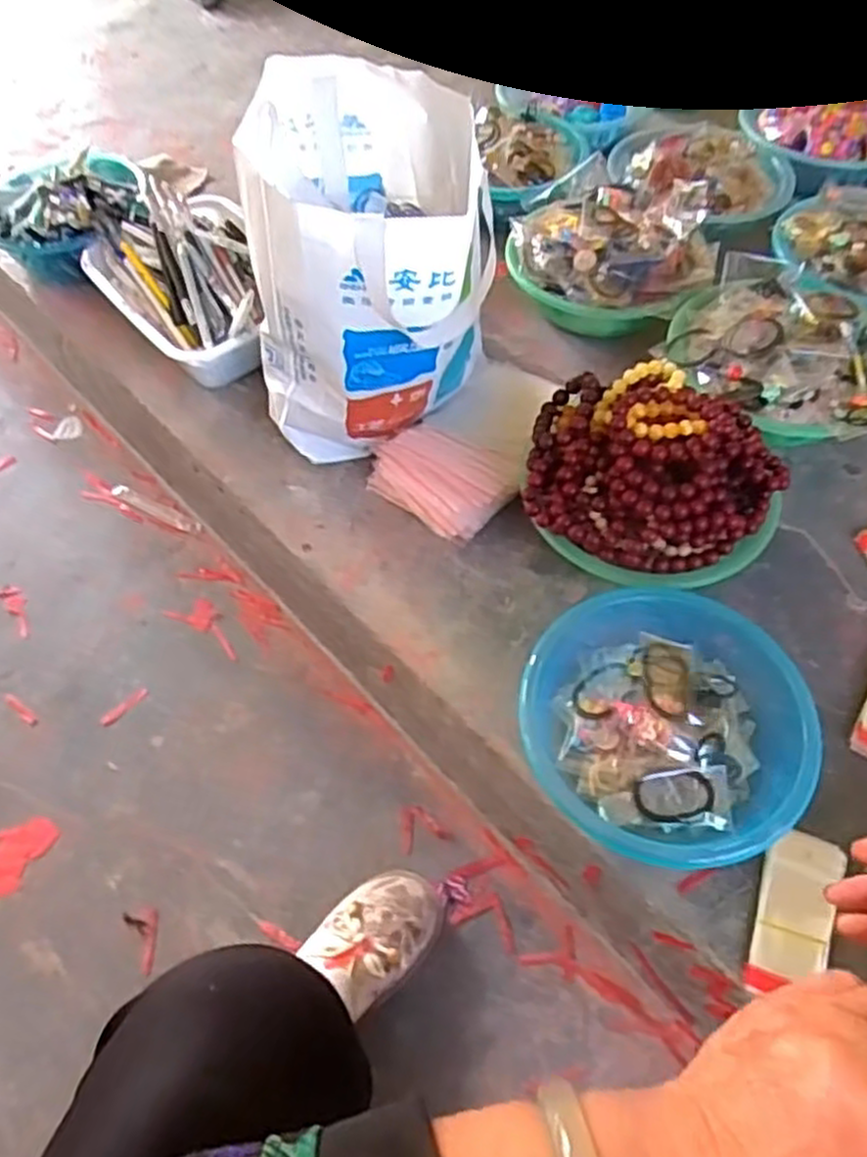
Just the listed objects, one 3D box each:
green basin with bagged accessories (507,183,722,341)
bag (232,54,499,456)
[{"bbox_3d":[0.211,-0.385,0.940,0.240,0.106,0.203,9,58,7],"label":"green basin with bagged accessories"},{"bbox_3d":[-0.063,-0.277,0.765,0.225,0.317,0.247,-5,57,-3],"label":"bag"}]

